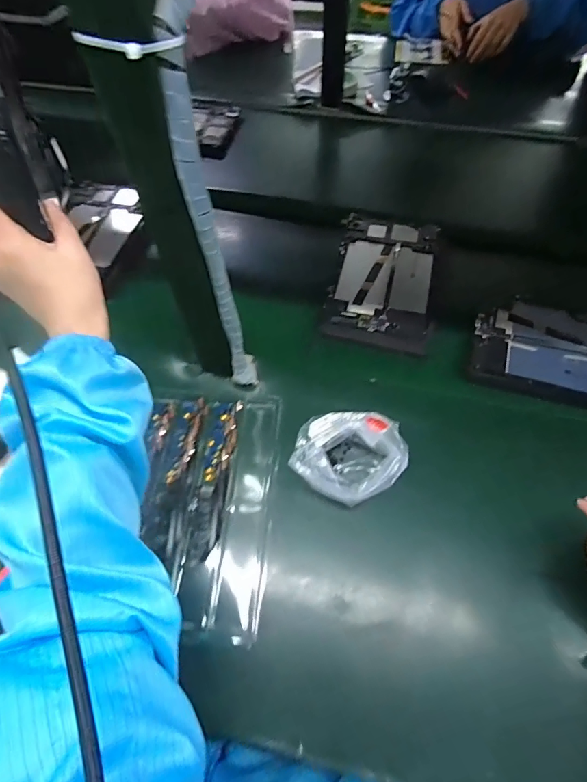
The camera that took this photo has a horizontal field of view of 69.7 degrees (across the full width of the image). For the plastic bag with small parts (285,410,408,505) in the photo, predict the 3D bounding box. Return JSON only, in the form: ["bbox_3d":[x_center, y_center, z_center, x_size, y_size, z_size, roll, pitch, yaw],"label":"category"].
[{"bbox_3d":[0.063,0.075,0.473,0.122,0.052,0.102,14,61,9],"label":"plastic bag with small parts"}]

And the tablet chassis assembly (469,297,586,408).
[{"bbox_3d":[0.361,-0.044,0.548,0.235,0.028,0.143,19,62,12],"label":"tablet chassis assembly"}]

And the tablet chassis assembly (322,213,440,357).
[{"bbox_3d":[0.136,-0.176,0.640,0.148,0.022,0.259,11,60,7],"label":"tablet chassis assembly"}]

